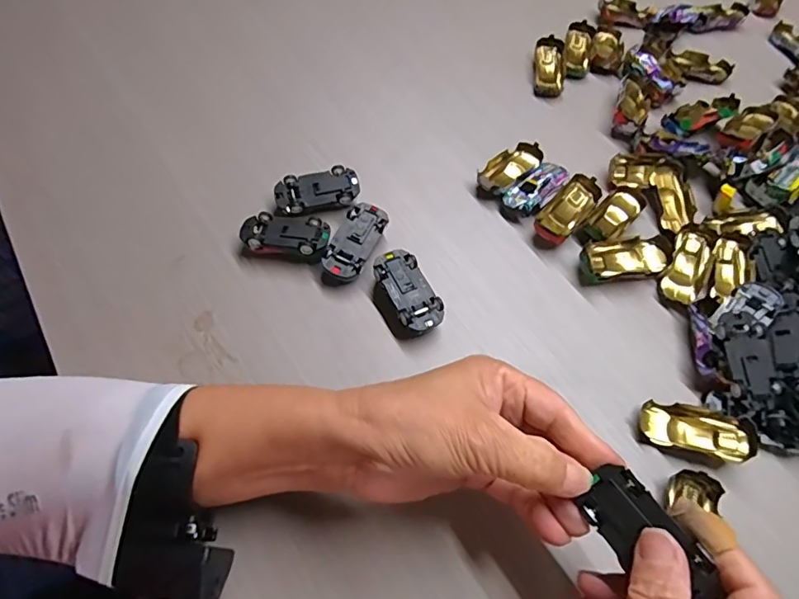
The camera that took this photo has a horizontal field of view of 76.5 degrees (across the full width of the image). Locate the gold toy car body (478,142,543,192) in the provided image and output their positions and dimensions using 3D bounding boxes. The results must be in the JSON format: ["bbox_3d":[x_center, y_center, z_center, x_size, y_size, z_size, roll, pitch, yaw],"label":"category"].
[{"bbox_3d":[0.094,-0.109,0.426,0.062,0.021,0.032,-36,69,-19],"label":"gold toy car body"}]

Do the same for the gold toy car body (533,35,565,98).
[{"bbox_3d":[0.146,-0.228,0.495,0.029,0.017,0.068,6,62,0],"label":"gold toy car body"}]

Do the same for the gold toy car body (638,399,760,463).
[{"bbox_3d":[0.187,0.083,0.321,0.063,0.021,0.028,16,63,6],"label":"gold toy car body"}]

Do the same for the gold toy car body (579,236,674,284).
[{"bbox_3d":[0.170,-0.030,0.382,0.064,0.018,0.029,-11,63,-8],"label":"gold toy car body"}]

